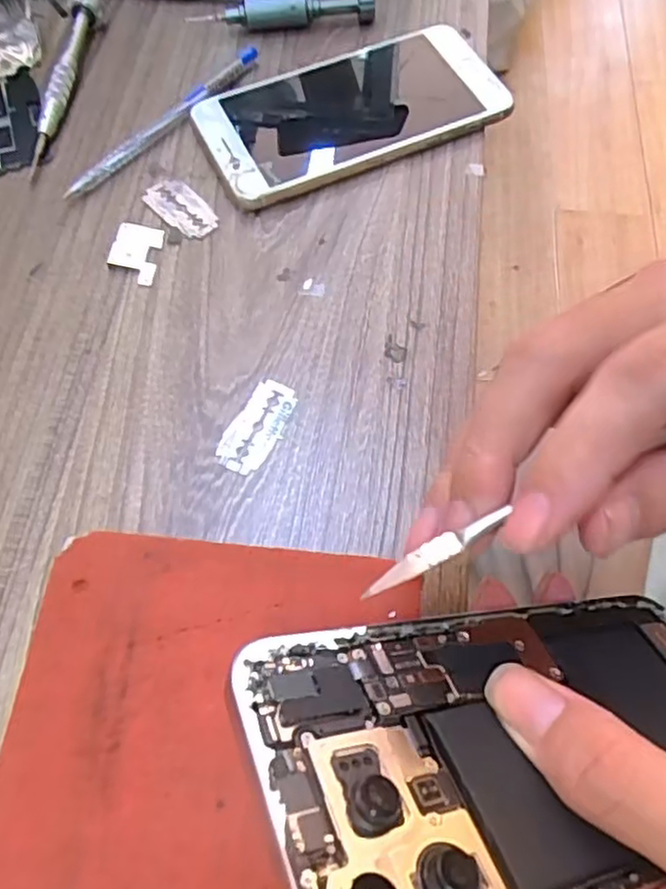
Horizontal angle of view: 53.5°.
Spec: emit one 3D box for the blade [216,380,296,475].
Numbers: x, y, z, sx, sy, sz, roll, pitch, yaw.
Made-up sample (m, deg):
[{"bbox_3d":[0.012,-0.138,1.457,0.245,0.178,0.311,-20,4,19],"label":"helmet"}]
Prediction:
[{"bbox_3d":[-0.031,-0.008,0.271,0.021,0.004,0.042,26,67,13],"label":"blade"}]

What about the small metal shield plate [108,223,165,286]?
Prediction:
[{"bbox_3d":[-0.093,-0.090,0.310,0.023,0.005,0.033,5,64,4],"label":"small metal shield plate"}]

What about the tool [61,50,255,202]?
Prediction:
[{"bbox_3d":[-0.086,-0.168,0.345,0.008,0.011,0.132,37,70,17],"label":"tool"}]

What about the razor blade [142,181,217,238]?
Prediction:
[{"bbox_3d":[-0.075,-0.117,0.323,0.042,0.004,0.019,40,71,18],"label":"razor blade"}]

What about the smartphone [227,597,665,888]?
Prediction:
[{"bbox_3d":[0.056,0.075,0.173,0.161,0.005,0.076,2,37,-28],"label":"smartphone"}]

